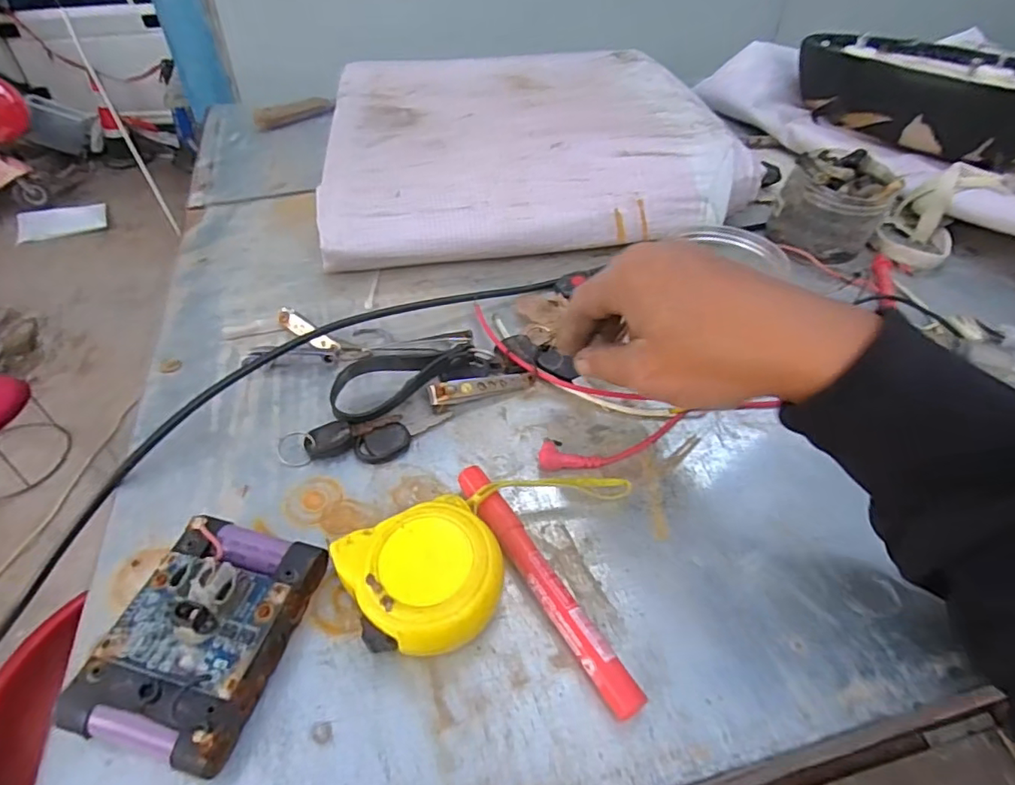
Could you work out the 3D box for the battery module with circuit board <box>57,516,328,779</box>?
[{"bbox_3d":[-0.133,0.102,0.241,0.065,0.033,0.094,12,46,10],"label":"battery module with circuit board"}]

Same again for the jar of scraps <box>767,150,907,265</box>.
[{"bbox_3d":[0.273,-0.163,0.471,0.062,0.062,0.069,-7,47,-9],"label":"jar of scraps"}]

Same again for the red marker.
[{"bbox_3d":[0.015,0.092,0.274,0.016,0.014,0.140,-24,51,-24],"label":"red marker"}]

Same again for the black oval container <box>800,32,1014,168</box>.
[{"bbox_3d":[0.499,-0.348,0.635,0.227,0.058,0.287,-21,50,-22],"label":"black oval container"}]

